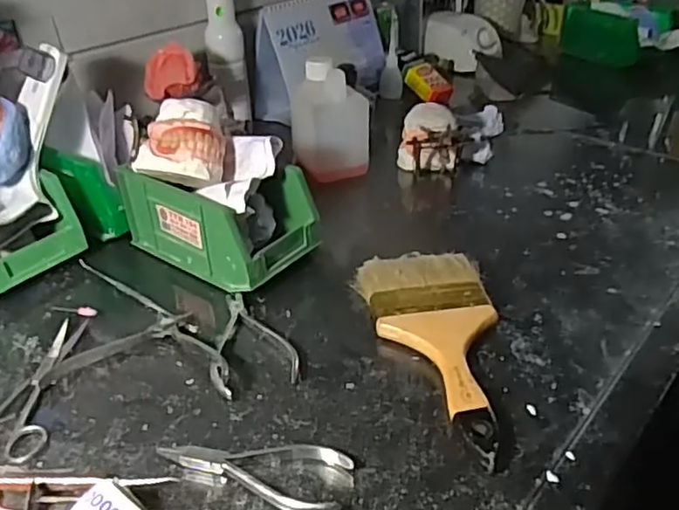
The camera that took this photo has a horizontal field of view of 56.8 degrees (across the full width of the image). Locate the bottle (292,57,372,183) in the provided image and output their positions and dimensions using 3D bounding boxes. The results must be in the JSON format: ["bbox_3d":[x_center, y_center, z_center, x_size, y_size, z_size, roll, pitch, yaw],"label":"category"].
[{"bbox_3d":[-0.012,-0.159,0.739,0.073,0.120,0.087,-17,35,-22],"label":"bottle"}]

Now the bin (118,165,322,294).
[{"bbox_3d":[-0.113,-0.039,0.597,0.163,0.081,0.095,21,39,31],"label":"bin"}]

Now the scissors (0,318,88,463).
[{"bbox_3d":[-0.223,0.095,0.469,0.069,0.006,0.137,5,33,10],"label":"scissors"}]

